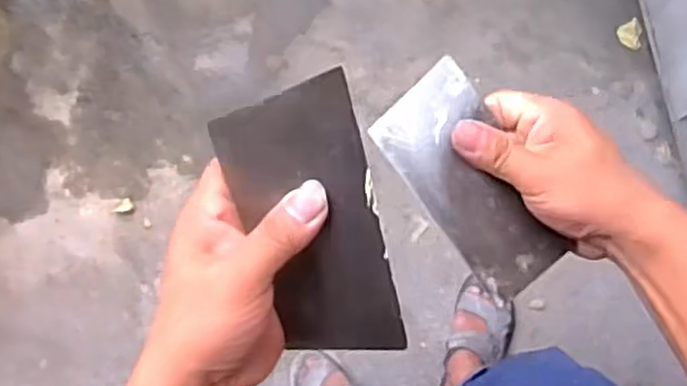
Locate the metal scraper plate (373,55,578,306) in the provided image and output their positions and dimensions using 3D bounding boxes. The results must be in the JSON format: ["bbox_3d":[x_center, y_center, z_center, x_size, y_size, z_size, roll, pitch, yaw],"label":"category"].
[{"bbox_3d":[0.078,-0.007,0.429,0.073,0.008,0.134,-35,86,-20],"label":"metal scraper plate"}]

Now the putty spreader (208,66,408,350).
[{"bbox_3d":[-0.015,0.016,0.350,0.070,0.009,0.133,-11,103,18],"label":"putty spreader"}]

